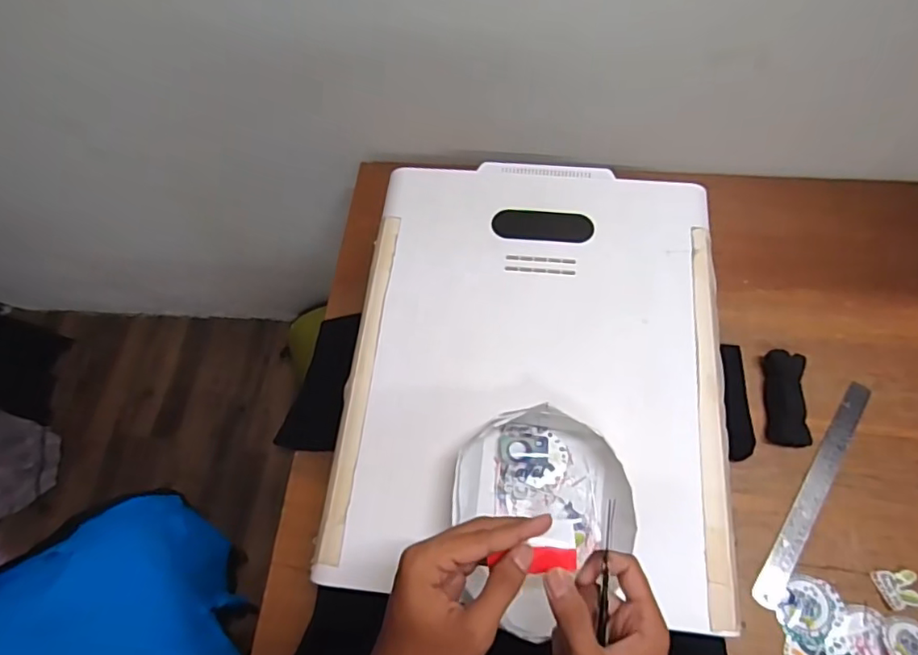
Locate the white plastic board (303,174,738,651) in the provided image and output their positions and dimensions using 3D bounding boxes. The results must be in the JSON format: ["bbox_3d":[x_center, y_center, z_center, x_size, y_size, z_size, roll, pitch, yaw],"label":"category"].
[{"bbox_3d":[0.083,0.025,0.607,0.399,0.028,0.494,5,66,5],"label":"white plastic board"}]

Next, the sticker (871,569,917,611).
[{"bbox_3d":[0.507,0.302,0.638,0.048,0.007,0.041,-3,65,1],"label":"sticker"}]

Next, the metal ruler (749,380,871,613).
[{"bbox_3d":[0.445,0.200,0.692,0.028,0.006,0.315,29,72,21],"label":"metal ruler"}]

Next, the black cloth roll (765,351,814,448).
[{"bbox_3d":[0.430,0.092,0.725,0.047,0.022,0.123,6,66,5],"label":"black cloth roll"}]

